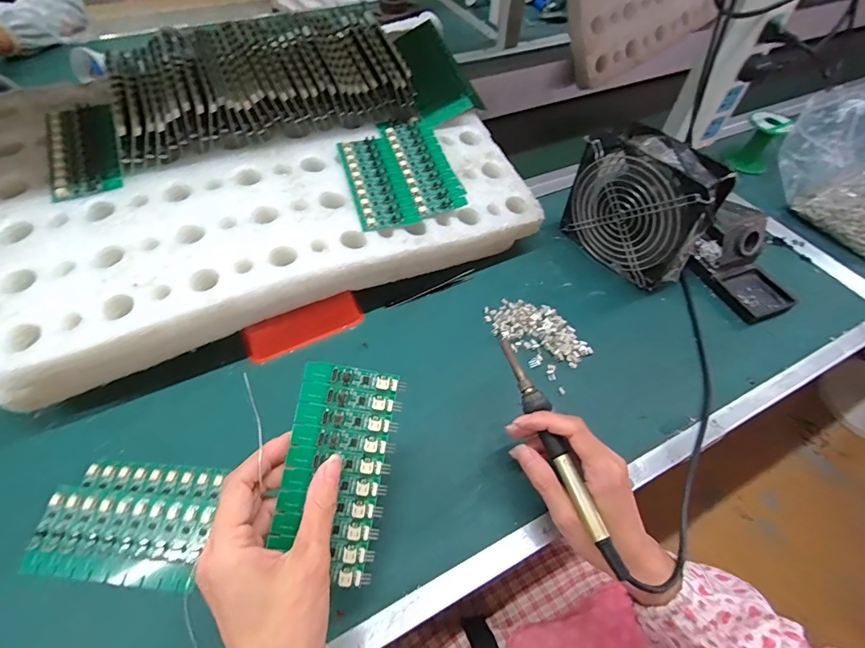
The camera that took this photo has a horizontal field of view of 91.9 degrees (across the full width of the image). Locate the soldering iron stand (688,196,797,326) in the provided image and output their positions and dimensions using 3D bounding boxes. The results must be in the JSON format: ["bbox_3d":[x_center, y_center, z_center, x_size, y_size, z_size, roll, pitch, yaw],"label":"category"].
[{"bbox_3d":[0.383,-0.081,0.514,0.076,0.071,0.138,-20,57,-17],"label":"soldering iron stand"}]

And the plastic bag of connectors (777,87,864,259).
[{"bbox_3d":[0.575,-0.211,0.571,0.076,0.148,0.208,-25,58,-20],"label":"plastic bag of connectors"}]

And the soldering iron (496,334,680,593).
[{"bbox_3d":[0.098,0.095,0.331,0.016,0.016,0.207,-15,60,-14],"label":"soldering iron"}]

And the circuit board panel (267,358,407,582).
[{"bbox_3d":[-0.063,0.096,0.277,0.064,0.005,0.134,11,81,-11],"label":"circuit board panel"}]

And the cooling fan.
[{"bbox_3d":[0.242,-0.138,0.500,0.056,0.154,0.160,-35,62,-25],"label":"cooling fan"}]

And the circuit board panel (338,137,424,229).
[{"bbox_3d":[-0.062,-0.162,0.470,0.063,0.005,0.136,-12,63,-15],"label":"circuit board panel"}]

